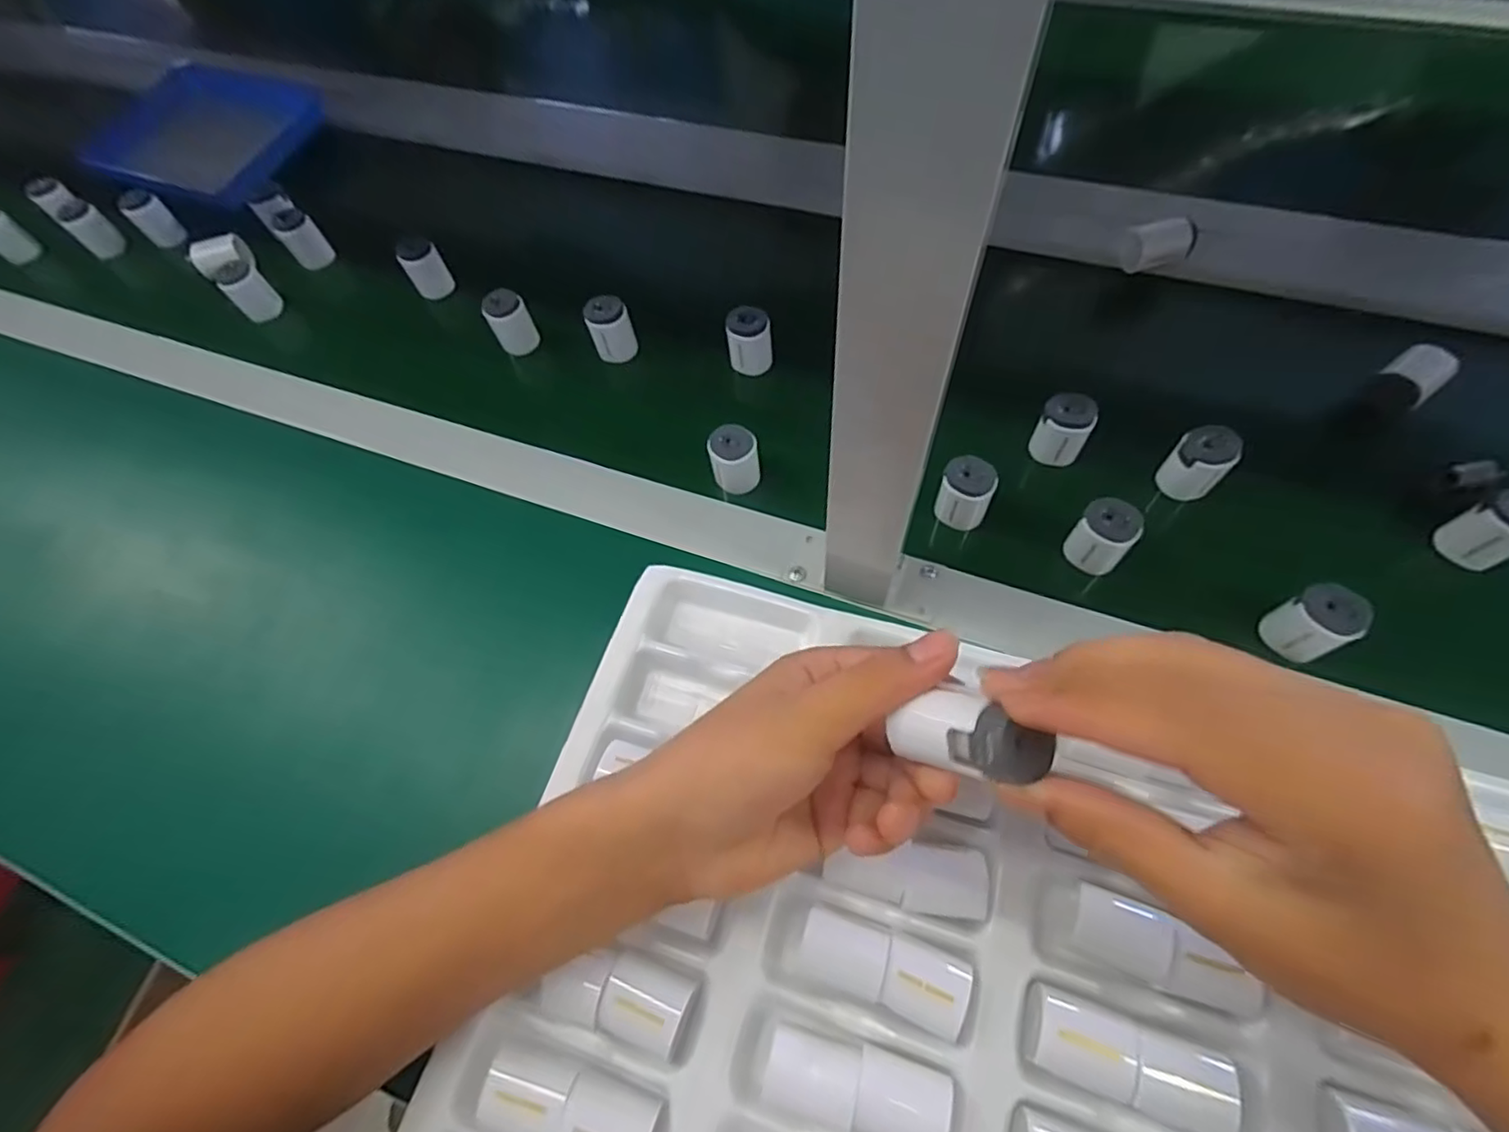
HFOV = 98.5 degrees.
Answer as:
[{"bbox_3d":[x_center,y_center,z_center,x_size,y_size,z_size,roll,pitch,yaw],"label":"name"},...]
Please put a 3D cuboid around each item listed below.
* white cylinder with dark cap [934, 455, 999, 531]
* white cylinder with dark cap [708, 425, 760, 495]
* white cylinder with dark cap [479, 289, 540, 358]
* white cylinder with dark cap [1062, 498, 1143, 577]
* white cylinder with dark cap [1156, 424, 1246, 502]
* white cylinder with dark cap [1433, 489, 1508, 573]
[{"bbox_3d":[0.129,-0.044,0.394,0.033,0.039,0.024,21,65,16],"label":"white cylinder with dark cap"},{"bbox_3d":[-0.013,-0.068,0.422,0.030,0.042,0.024,-9,61,0],"label":"white cylinder with dark cap"},{"bbox_3d":[-0.188,-0.188,0.503,0.031,0.043,0.026,-28,63,-10],"label":"white cylinder with dark cap"},{"bbox_3d":[0.199,-0.017,0.373,0.030,0.038,0.025,35,70,21],"label":"white cylinder with dark cap"},{"bbox_3d":[0.269,-0.063,0.395,0.025,0.042,0.030,-42,66,-17],"label":"white cylinder with dark cap"},{"bbox_3d":[0.410,-0.020,0.359,0.024,0.042,0.031,-22,62,-7],"label":"white cylinder with dark cap"}]

